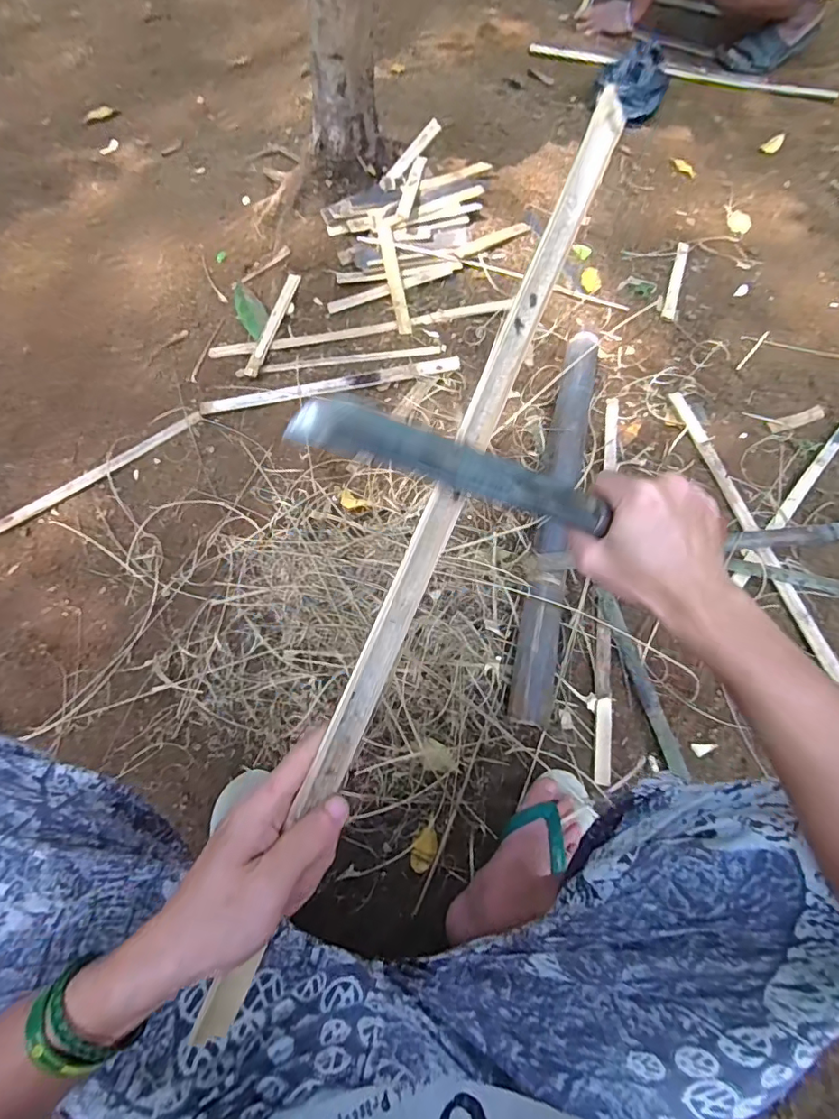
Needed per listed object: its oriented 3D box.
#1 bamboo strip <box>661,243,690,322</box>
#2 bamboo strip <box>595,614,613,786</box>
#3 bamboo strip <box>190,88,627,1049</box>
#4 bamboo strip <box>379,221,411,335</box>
[{"bbox_3d":[0.583,-0.632,1.177,0.029,0.009,0.245,19,68,5],"label":"bamboo strip"},{"bbox_3d":[0.288,0.212,0.809,0.025,0.013,0.255,8,68,1],"label":"bamboo strip"},{"bbox_3d":[0.011,-0.024,0.352,0.027,0.009,0.675,28,81,-34],"label":"bamboo strip"},{"bbox_3d":[-0.047,-0.541,1.005,0.027,0.013,0.233,-10,82,-7],"label":"bamboo strip"}]

